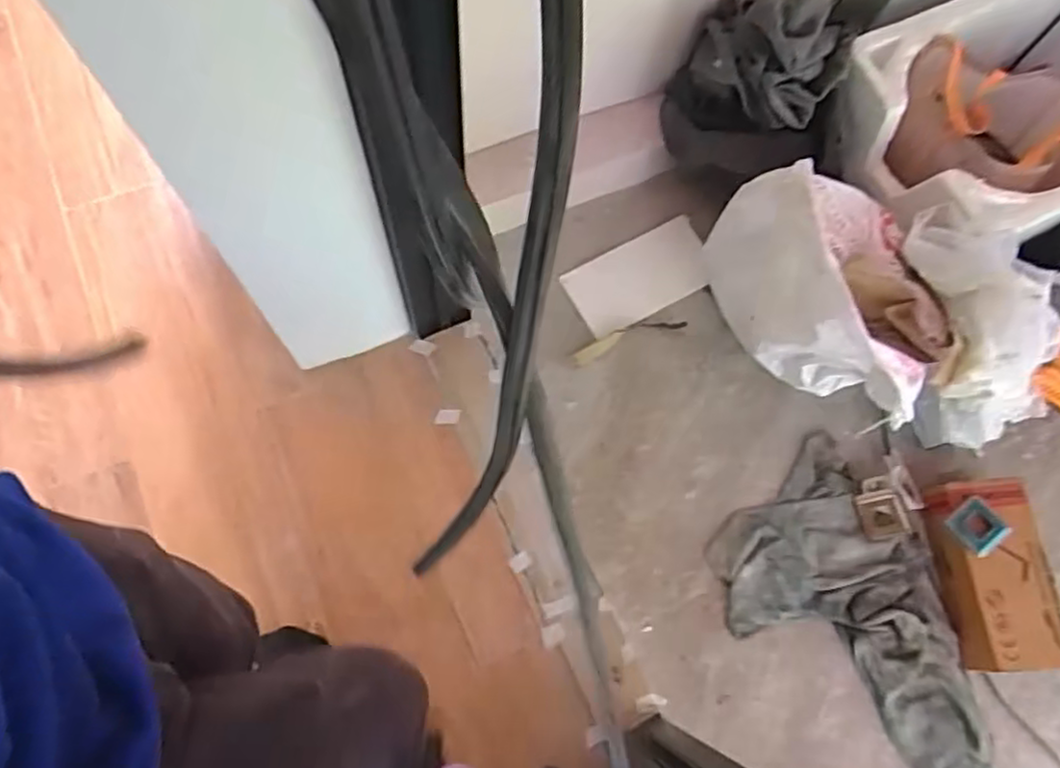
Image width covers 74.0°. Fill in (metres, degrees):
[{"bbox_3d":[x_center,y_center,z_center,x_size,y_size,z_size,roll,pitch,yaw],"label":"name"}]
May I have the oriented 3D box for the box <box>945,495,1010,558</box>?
[{"bbox_3d":[0.823,0.262,1.290,0.081,0.021,0.090,-41,76,-14],"label":"box"}]

